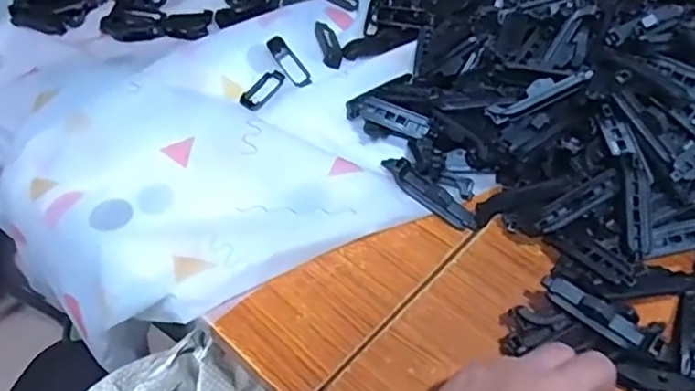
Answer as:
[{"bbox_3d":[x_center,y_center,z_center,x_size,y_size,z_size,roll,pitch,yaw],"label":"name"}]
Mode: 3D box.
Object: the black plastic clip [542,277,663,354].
[{"bbox_3d":[0.156,0.075,0.372,0.075,0.015,0.019,32,62,25],"label":"black plastic clip"}]

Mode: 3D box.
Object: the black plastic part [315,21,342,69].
[{"bbox_3d":[-0.018,-0.145,0.570,0.019,0.007,0.062,-11,53,-4],"label":"black plastic part"}]

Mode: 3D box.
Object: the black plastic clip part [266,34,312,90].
[{"bbox_3d":[-0.052,-0.121,0.546,0.018,0.008,0.060,-31,72,-17],"label":"black plastic clip part"}]

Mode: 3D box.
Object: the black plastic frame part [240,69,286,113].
[{"bbox_3d":[-0.074,-0.094,0.533,0.020,0.004,0.056,35,55,0],"label":"black plastic frame part"}]

